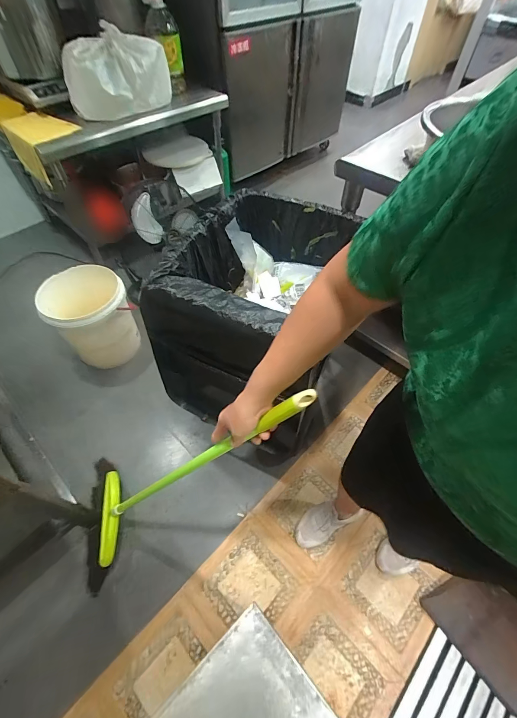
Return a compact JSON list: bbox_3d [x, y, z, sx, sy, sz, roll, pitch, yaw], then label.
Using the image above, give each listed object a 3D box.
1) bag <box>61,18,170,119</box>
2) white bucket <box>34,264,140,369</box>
[{"bbox_3d":[-0.603,-1.211,1.348,0.407,0.231,0.239,-21,58,-15],"label":"bag"},{"bbox_3d":[-0.692,-0.164,1.347,0.285,0.361,0.278,0,55,0],"label":"white bucket"}]

